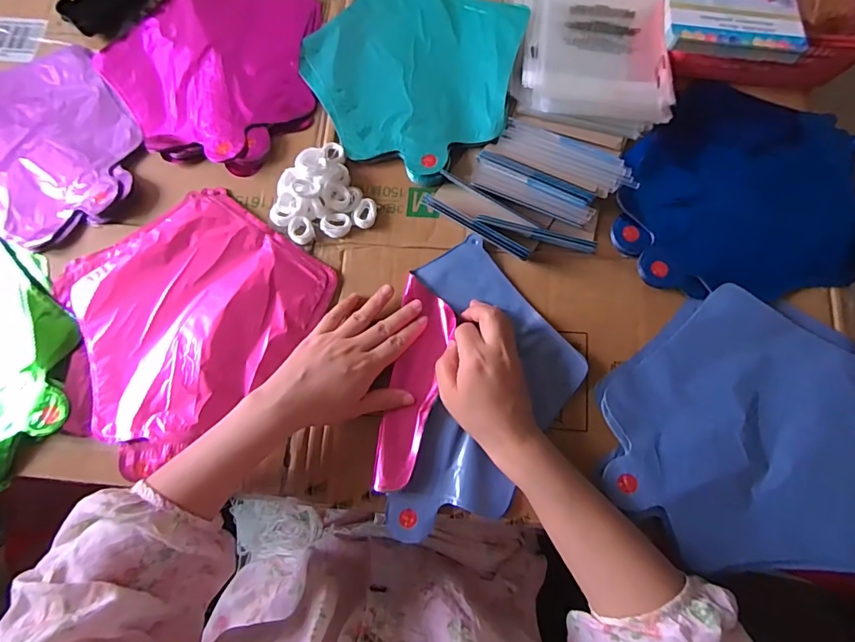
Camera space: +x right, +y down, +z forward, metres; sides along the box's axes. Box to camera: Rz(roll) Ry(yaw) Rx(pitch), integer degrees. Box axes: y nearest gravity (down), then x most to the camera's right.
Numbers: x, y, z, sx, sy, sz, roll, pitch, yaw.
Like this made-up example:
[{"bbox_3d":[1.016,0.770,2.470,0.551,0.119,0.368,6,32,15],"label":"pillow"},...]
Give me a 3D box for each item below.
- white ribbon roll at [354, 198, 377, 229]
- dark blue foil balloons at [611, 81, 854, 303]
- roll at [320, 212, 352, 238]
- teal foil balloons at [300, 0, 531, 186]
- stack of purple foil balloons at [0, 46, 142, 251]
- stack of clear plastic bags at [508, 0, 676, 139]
[{"bbox_3d":[-0.061,-0.106,0.461,0.019,0.009,0.031,13,77,5],"label":"white ribbon roll"},{"bbox_3d":[0.308,-0.133,0.454,0.229,0.012,0.232,10,76,4],"label":"dark blue foil balloons"},{"bbox_3d":[-0.090,-0.094,0.458,0.030,0.010,0.022,-19,76,-3],"label":"roll"},{"bbox_3d":[-0.014,-0.271,0.496,0.226,0.021,0.229,32,79,9],"label":"teal foil balloons"},{"bbox_3d":[-0.421,-0.194,0.493,0.236,0.014,0.231,2,76,2],"label":"stack of purple foil balloons"},{"bbox_3d":[0.170,-0.300,0.490,0.151,0.029,0.212,4,76,3],"label":"stack of clear plastic bags"}]

